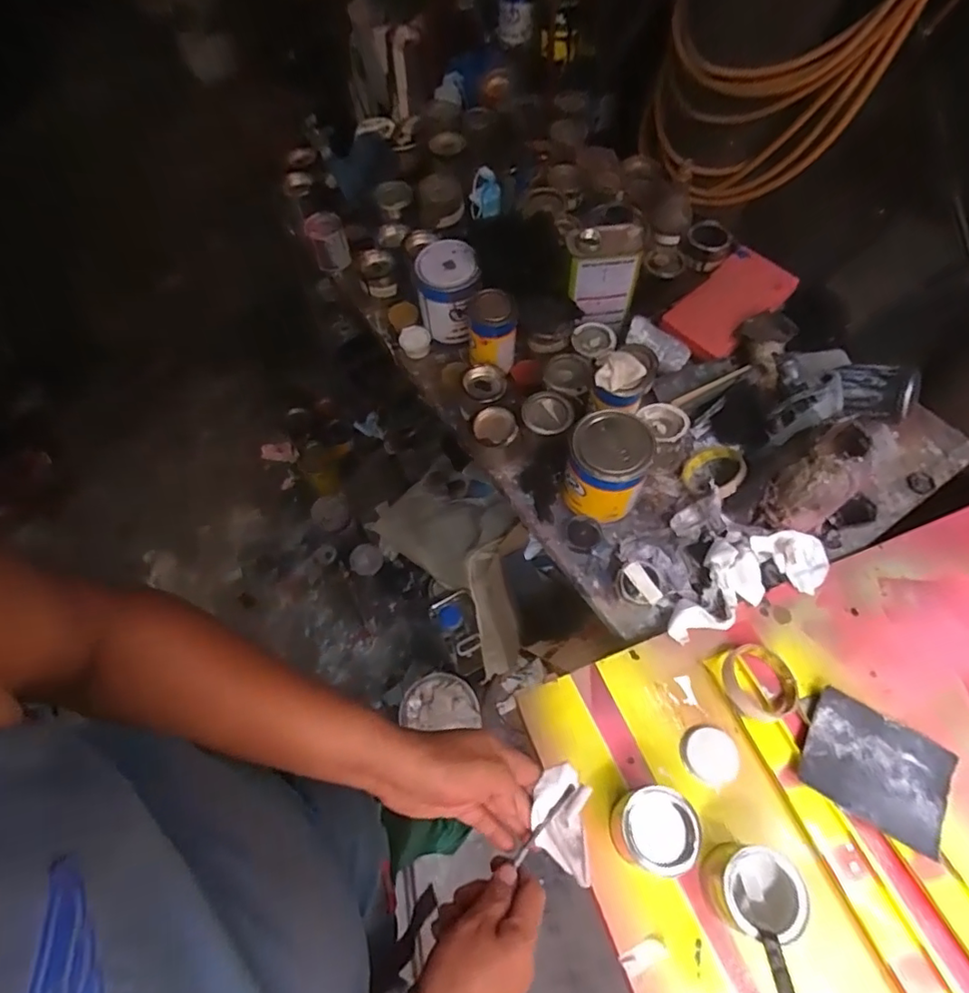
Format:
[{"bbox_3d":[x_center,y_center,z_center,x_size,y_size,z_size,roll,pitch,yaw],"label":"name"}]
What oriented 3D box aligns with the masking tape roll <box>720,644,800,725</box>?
[{"bbox_3d":[0.315,0.213,0.638,0.074,0.023,0.081,-2,59,3],"label":"masking tape roll"}]

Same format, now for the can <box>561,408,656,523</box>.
[{"bbox_3d":[0.163,-0.032,0.740,0.096,0.148,0.101,-2,59,3],"label":"can"}]

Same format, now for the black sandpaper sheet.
[{"bbox_3d":[0.418,0.289,0.597,0.140,0.005,0.114,27,65,16],"label":"black sandpaper sheet"}]

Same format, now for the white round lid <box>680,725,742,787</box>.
[{"bbox_3d":[0.248,0.284,0.611,0.059,0.005,0.058,-2,59,3],"label":"white round lid"}]

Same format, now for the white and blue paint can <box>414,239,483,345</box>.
[{"bbox_3d":[-0.054,-0.321,0.887,0.097,0.138,0.098,-1,61,2],"label":"white and blue paint can"}]

